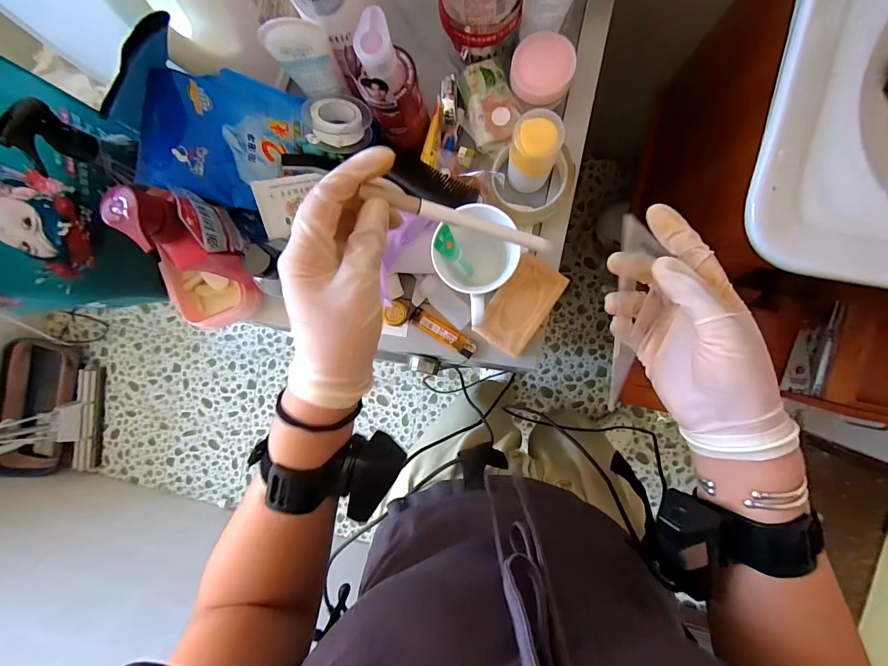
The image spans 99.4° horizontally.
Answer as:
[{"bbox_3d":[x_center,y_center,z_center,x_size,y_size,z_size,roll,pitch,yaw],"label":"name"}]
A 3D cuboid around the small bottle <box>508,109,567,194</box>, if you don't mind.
[{"bbox_3d":[0.093,-0.185,0.396,0.048,0.094,0.047,0,93,5],"label":"small bottle"}]

